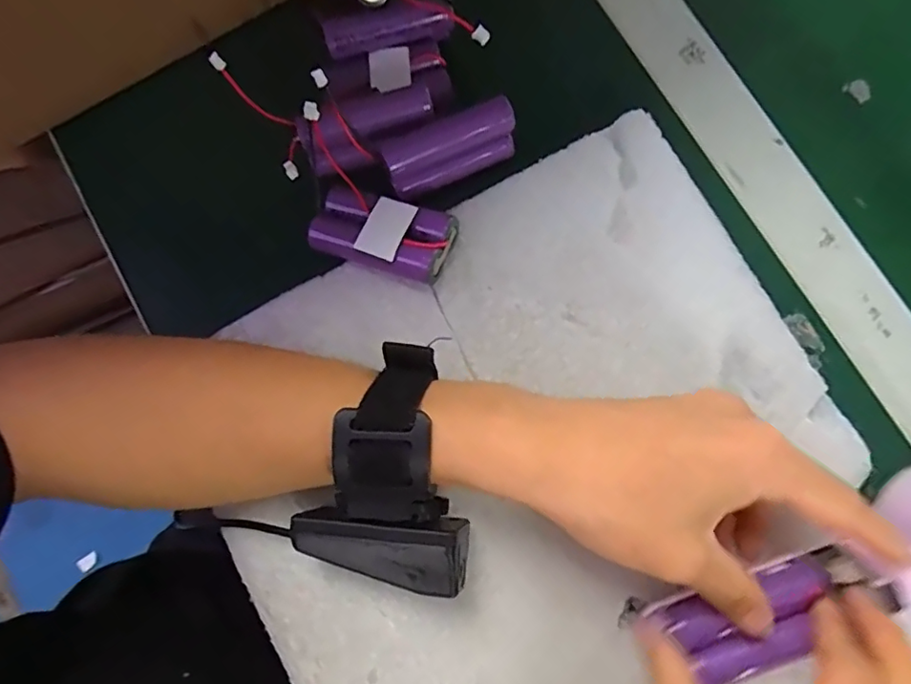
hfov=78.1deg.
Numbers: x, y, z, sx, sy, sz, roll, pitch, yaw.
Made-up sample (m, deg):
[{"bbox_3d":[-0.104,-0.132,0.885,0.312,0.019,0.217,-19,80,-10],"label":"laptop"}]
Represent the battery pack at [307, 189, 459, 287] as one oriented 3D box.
[{"bbox_3d":[-0.035,-0.053,0.271,0.067,0.021,0.038,15,80,3],"label":"battery pack"}]

